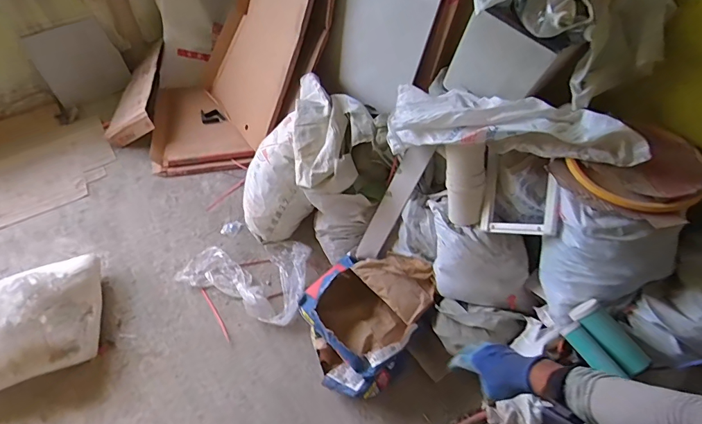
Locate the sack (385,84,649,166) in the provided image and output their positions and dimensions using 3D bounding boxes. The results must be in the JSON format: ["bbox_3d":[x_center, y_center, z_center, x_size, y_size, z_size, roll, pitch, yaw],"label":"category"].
[{"bbox_3d":[0.351,-0.204,0.953,0.589,0.132,0.141,18,57,38],"label":"sack"}]

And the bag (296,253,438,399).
[{"bbox_3d":[0.034,0.337,1.299,0.351,0.212,0.439,29,58,17],"label":"bag"}]

